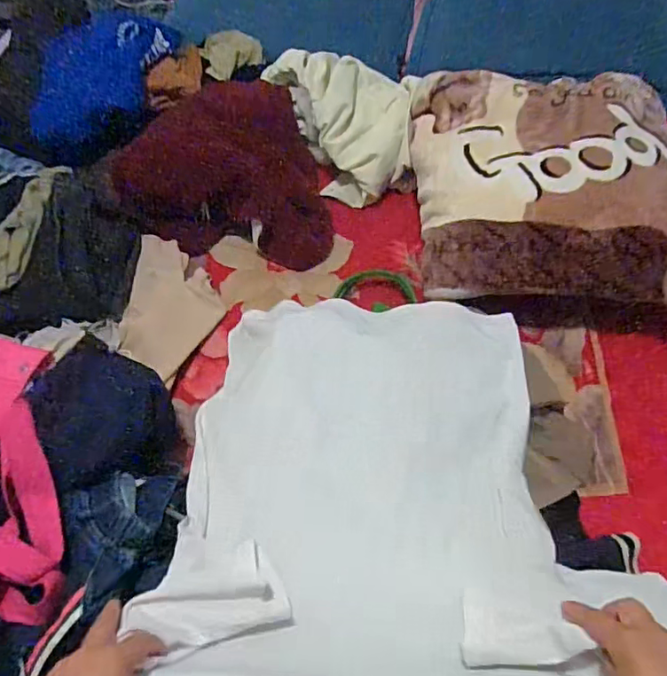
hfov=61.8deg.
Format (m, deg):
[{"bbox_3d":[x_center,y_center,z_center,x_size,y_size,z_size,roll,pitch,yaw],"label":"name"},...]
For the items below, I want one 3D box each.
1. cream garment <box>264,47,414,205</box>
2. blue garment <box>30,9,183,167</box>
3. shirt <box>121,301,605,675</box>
[{"bbox_3d":[0.033,-0.494,1.232,0.249,0.131,0.406,-18,57,-11],"label":"cream garment"},{"bbox_3d":[-0.501,-0.573,1.197,0.225,0.108,0.433,6,56,5],"label":"blue garment"},{"bbox_3d":[0.038,0.143,0.618,0.402,0.143,0.518,3,55,3],"label":"shirt"}]

